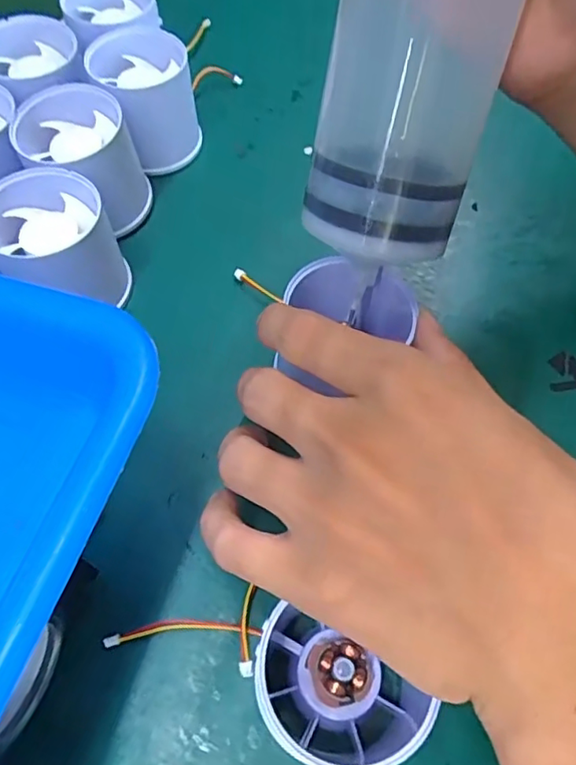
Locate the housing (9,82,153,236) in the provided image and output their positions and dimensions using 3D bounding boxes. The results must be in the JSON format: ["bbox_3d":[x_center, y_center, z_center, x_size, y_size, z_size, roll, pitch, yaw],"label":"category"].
[{"bbox_3d":[-0.102,-0.106,0.284,0.052,0.053,0.057,1,61,-1],"label":"housing"}]

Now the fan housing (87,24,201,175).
[{"bbox_3d":[-0.075,-0.150,0.313,0.047,0.052,0.057,-17,63,-11],"label":"fan housing"}]

